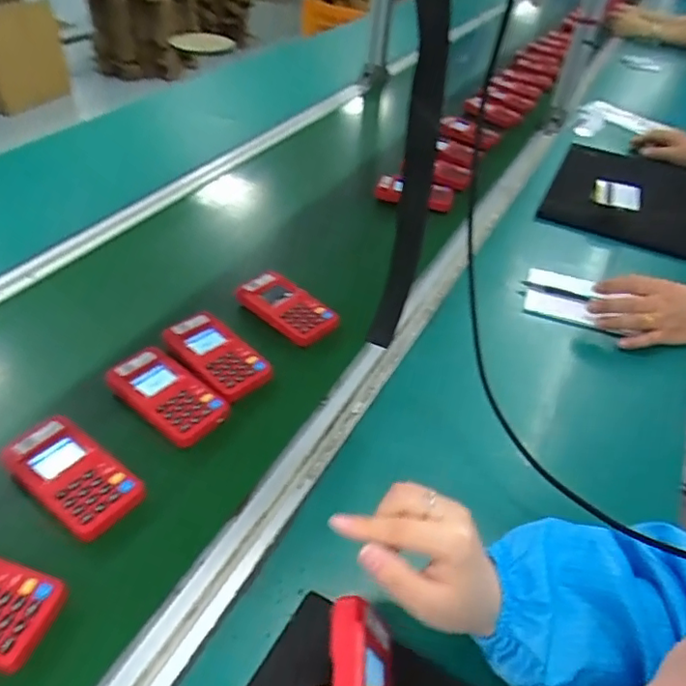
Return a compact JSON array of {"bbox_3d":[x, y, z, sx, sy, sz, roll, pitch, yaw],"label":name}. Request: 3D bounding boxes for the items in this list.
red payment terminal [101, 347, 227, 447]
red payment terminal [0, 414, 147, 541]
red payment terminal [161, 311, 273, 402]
[{"bbox_3d":[-0.176,0.053,0.585,0.126,0.026,0.065,30,46,25],"label":"red payment terminal"},{"bbox_3d":[-0.236,0.114,0.506,0.122,0.027,0.062,28,45,23],"label":"red payment terminal"},{"bbox_3d":[-0.139,0.015,0.633,0.128,0.028,0.064,32,47,27],"label":"red payment terminal"}]

